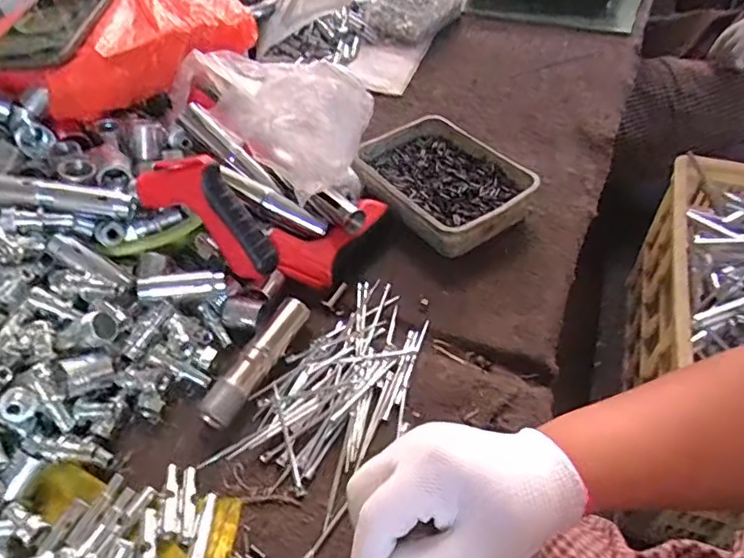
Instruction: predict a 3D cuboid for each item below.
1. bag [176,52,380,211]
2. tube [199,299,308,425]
[{"bbox_3d":[-0.093,-0.174,0.595,0.215,0.092,0.128,35,58,29],"label":"bag"},{"bbox_3d":[-0.093,0.067,0.463,0.027,0.027,0.119,23,52,21],"label":"tube"}]

